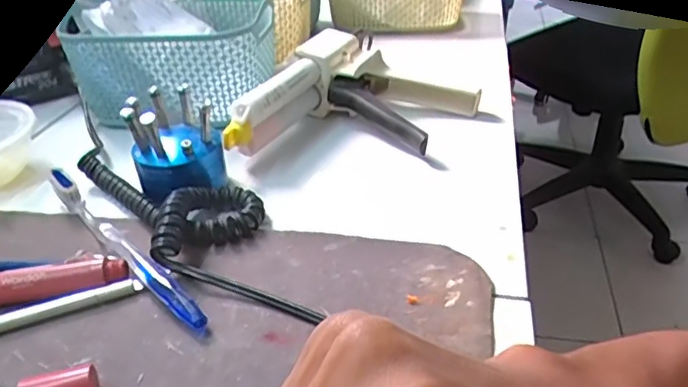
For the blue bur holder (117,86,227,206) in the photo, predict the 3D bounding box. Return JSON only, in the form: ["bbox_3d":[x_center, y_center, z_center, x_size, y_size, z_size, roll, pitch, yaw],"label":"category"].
[{"bbox_3d":[-0.114,-0.033,0.398,0.058,0.066,0.050,-16,35,-20],"label":"blue bur holder"}]

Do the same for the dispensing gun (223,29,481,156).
[{"bbox_3d":[0.002,-0.068,0.454,0.140,0.051,0.168,18,38,29],"label":"dispensing gun"}]

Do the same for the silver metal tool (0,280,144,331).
[{"bbox_3d":[-0.164,0.064,0.303,0.113,0.010,0.006,-16,35,-19],"label":"silver metal tool"}]

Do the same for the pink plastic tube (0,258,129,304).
[{"bbox_3d":[-0.162,0.049,0.318,0.088,0.018,0.012,-8,33,-7],"label":"pink plastic tube"}]

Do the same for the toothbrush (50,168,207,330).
[{"bbox_3d":[-0.132,0.027,0.346,0.014,0.021,0.181,-28,41,-34],"label":"toothbrush"}]

